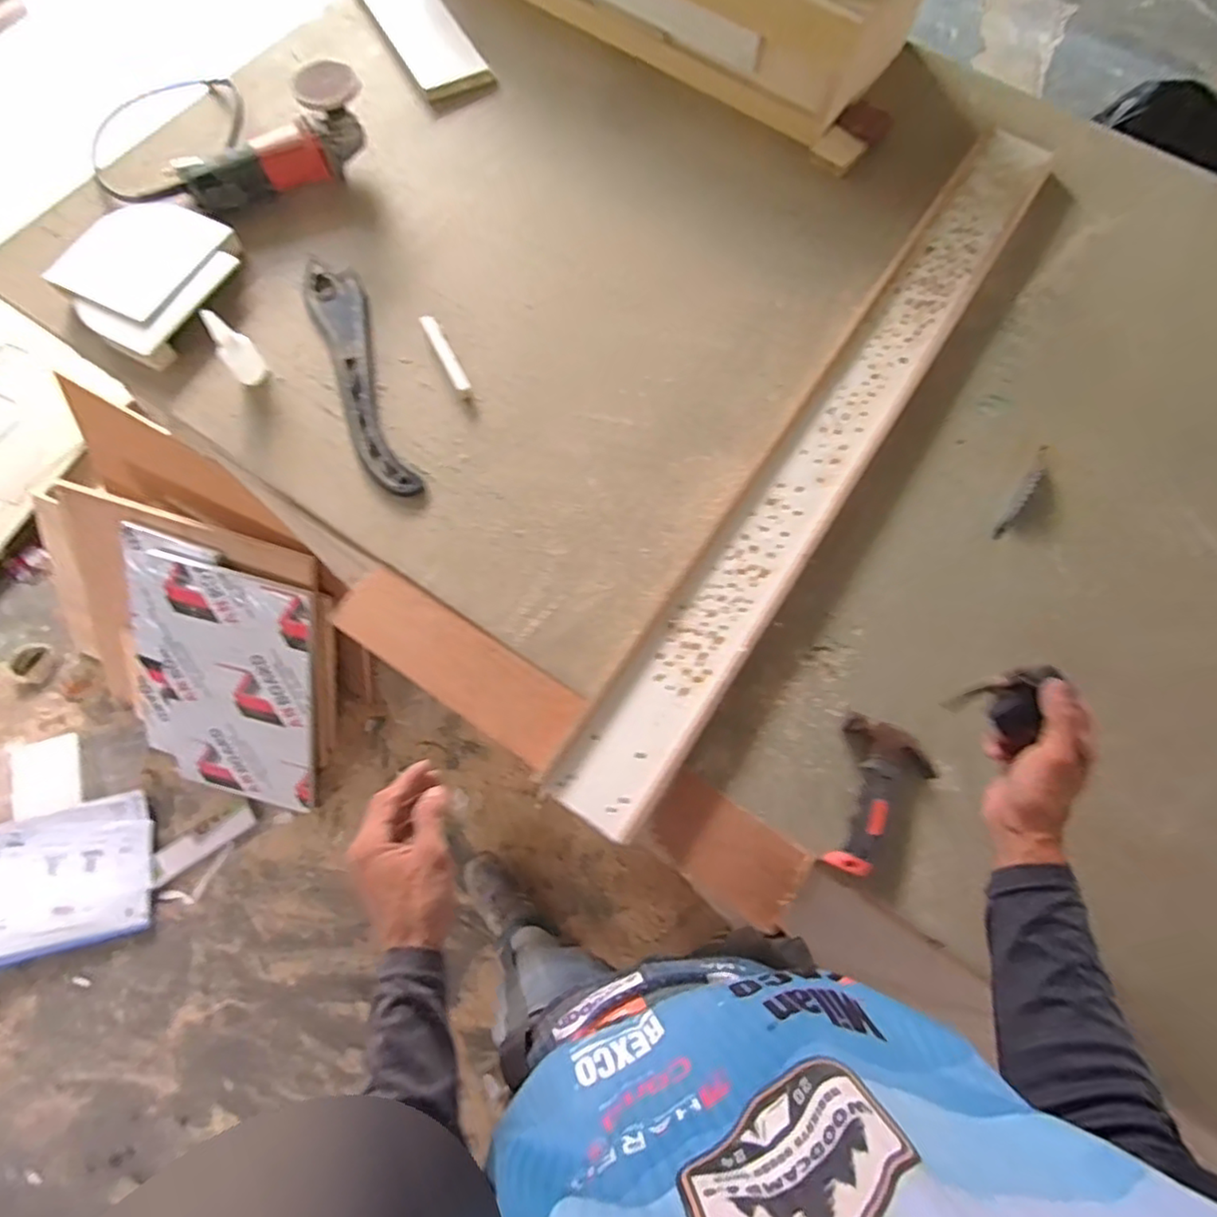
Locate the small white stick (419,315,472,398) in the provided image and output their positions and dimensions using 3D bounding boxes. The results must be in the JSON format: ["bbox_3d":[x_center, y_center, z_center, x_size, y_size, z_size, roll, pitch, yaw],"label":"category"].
[{"bbox_3d":[-0.206,-0.322,0.789,0.020,0.016,0.128,-27,75,-10],"label":"small white stick"}]

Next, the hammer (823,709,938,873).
[{"bbox_3d":[0.280,0.196,0.635,0.090,0.032,0.153,15,72,3],"label":"hammer"}]

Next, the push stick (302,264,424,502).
[{"bbox_3d":[-0.313,-0.297,0.787,0.070,0.011,0.363,-21,74,-8],"label":"push stick"}]

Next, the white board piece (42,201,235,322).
[{"bbox_3d":[-0.618,-0.467,0.810,0.173,0.010,0.179,24,72,7],"label":"white board piece"}]

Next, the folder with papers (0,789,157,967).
[{"bbox_3d":[-1.154,0.568,1.297,0.352,0.024,0.283,-11,79,-9],"label":"folder with papers"}]

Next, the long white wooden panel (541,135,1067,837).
[{"bbox_3d":[0.300,-0.238,0.778,0.108,0.029,1.137,34,74,9],"label":"long white wooden panel"}]

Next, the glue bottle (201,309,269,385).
[{"bbox_3d":[-0.449,-0.312,0.743,0.035,0.094,0.031,-20,74,-8],"label":"glue bottle"}]

